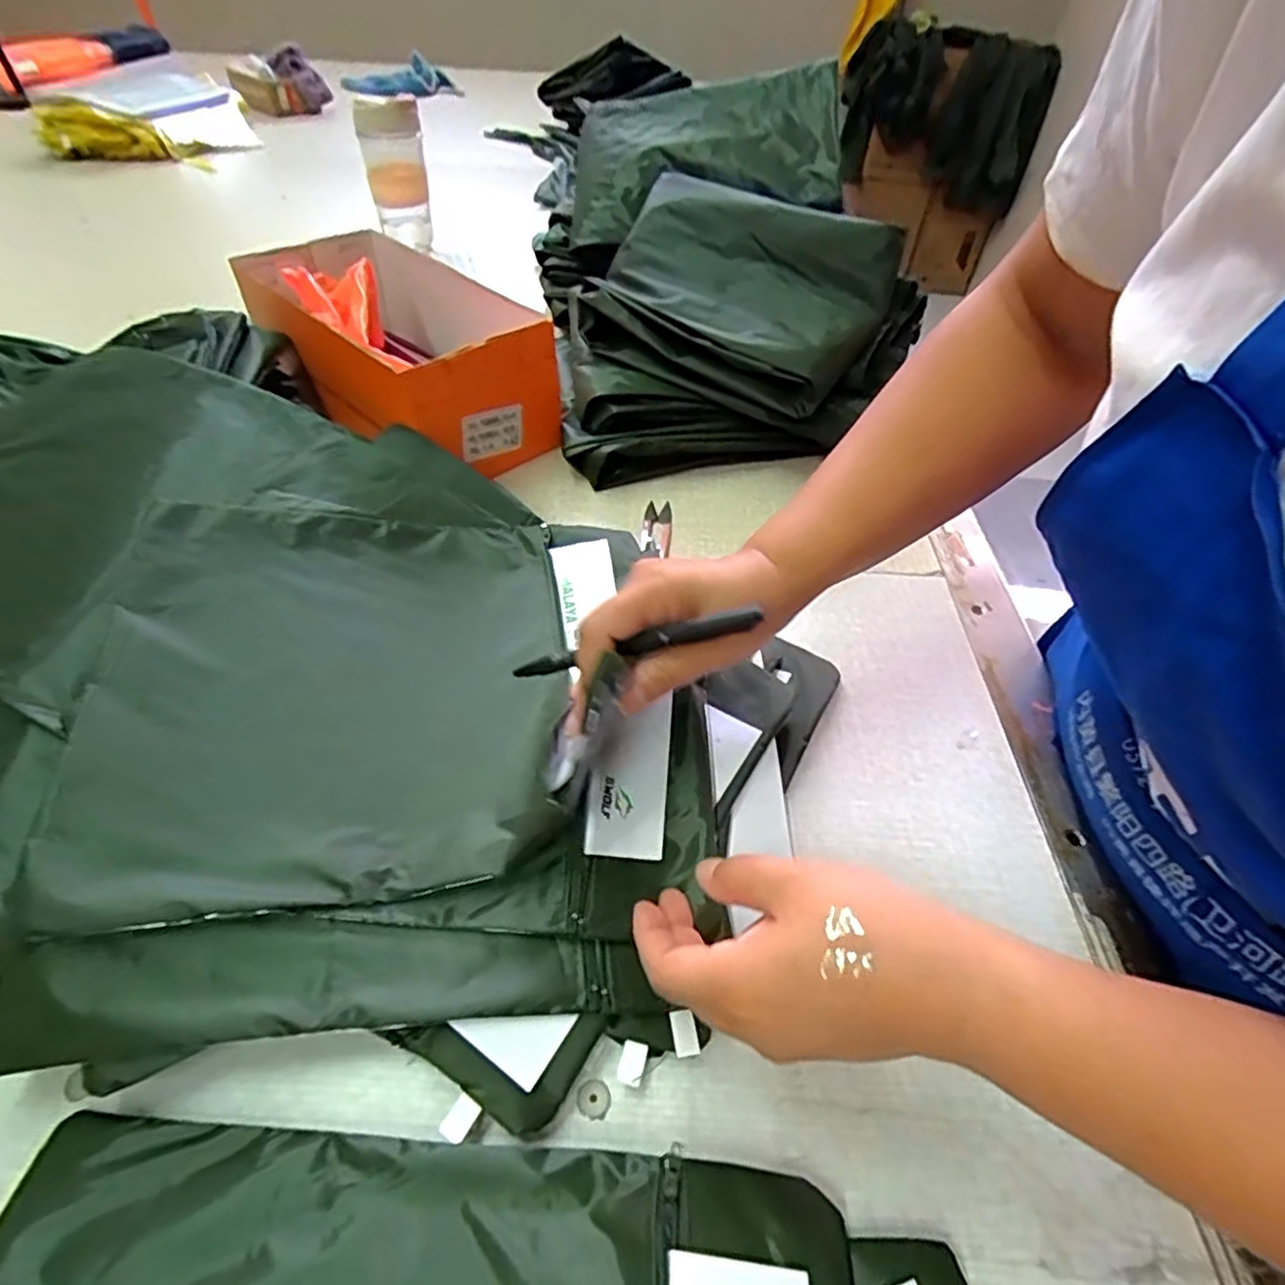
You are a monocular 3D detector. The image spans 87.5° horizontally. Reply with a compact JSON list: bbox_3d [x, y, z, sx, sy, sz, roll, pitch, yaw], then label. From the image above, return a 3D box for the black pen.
[{"bbox_3d":[-0.008,0.003,0.324,0.124,0.011,0.010,-14,44,19],"label":"black pen"}]

